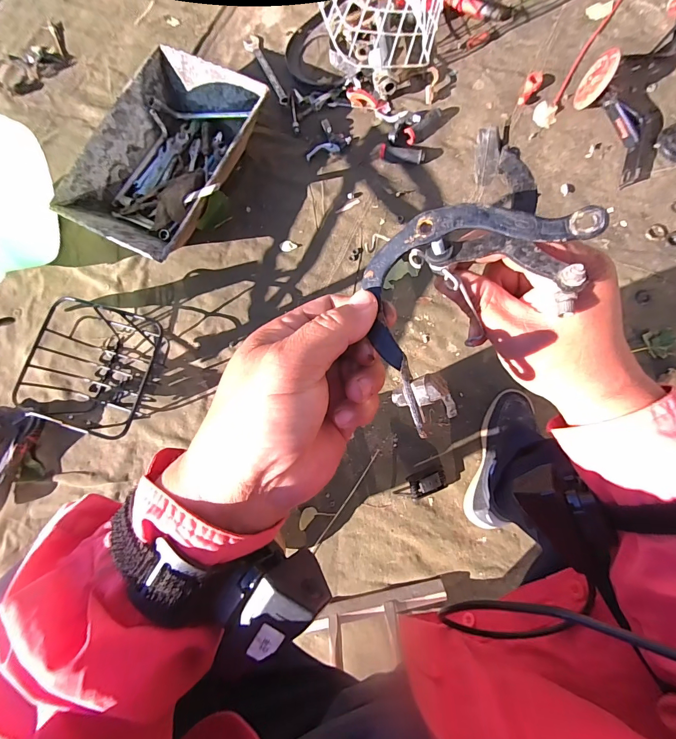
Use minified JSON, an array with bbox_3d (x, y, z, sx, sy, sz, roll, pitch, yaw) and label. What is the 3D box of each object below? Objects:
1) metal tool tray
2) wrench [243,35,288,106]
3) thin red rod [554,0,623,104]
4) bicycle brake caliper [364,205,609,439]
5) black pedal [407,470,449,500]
[{"bbox_3d":[-0.393,-0.491,0.863,0.298,0.112,0.475,28,84,8],"label":"metal tool tray"},{"bbox_3d":[-0.190,-0.780,0.952,0.041,0.017,0.236,-24,79,-1],"label":"wrench"},{"bbox_3d":[0.646,-0.841,0.898,0.022,0.017,0.476,32,83,9],"label":"thin red rod"},{"bbox_3d":[0.066,-0.038,0.203,0.137,0.042,0.093,-39,77,20],"label":"bicycle brake caliper"},{"bbox_3d":[0.178,0.225,0.725,0.079,0.039,0.046,-16,80,1],"label":"black pedal"}]

